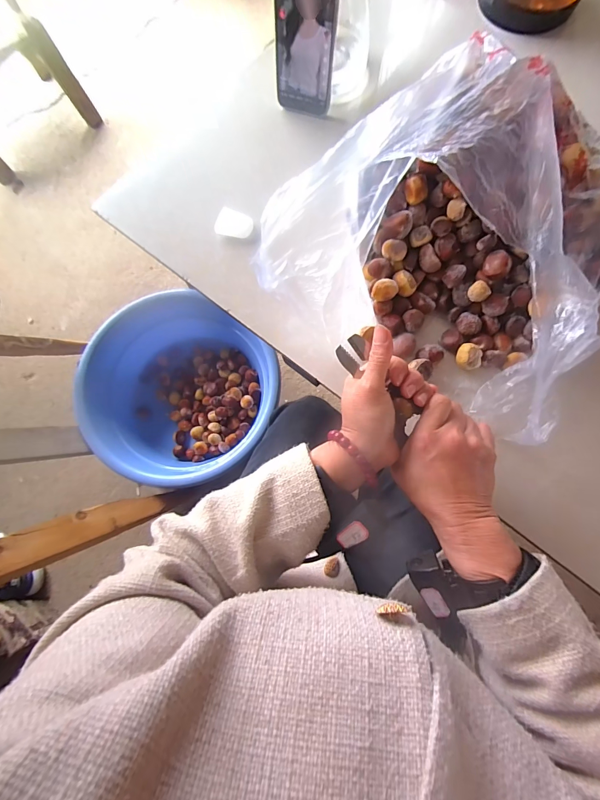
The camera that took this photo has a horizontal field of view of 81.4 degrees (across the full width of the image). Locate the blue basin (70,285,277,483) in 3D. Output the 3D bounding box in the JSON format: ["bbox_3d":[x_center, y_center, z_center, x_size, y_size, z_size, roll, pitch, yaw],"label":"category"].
[{"bbox_3d":[-0.215,-0.012,0.642,0.315,0.128,0.289,0,77,1],"label":"blue basin"}]

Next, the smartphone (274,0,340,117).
[{"bbox_3d":[0.006,-0.454,0.436,0.080,0.161,0.012,20,70,5],"label":"smartphone"}]

